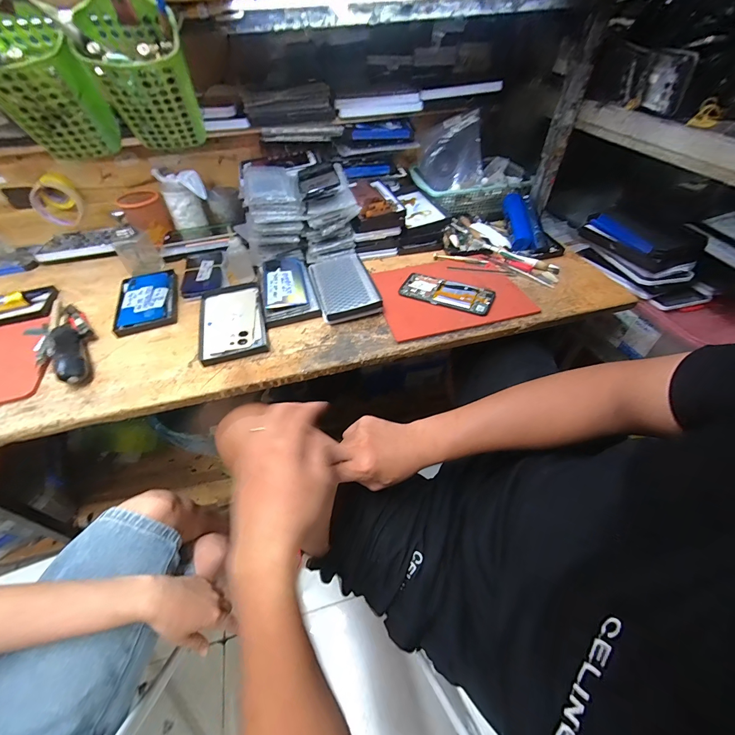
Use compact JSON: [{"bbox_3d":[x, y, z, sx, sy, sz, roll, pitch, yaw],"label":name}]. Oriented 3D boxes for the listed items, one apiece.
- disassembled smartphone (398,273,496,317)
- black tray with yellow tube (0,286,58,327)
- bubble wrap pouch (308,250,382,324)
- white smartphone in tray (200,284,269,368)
[{"bbox_3d":[0.145,-0.139,0.615,0.164,0.008,0.079,16,50,16],"label":"disassembled smartphone"},{"bbox_3d":[-0.682,-0.104,0.612,0.178,0.023,0.102,-19,50,-14],"label":"black tray with yellow tube"},{"bbox_3d":[-0.048,-0.158,0.623,0.101,0.021,0.190,-14,49,-10],"label":"bubble wrap pouch"},{"bbox_3d":[-0.238,-0.086,0.589,0.110,0.016,0.200,-14,49,-10],"label":"white smartphone in tray"}]

